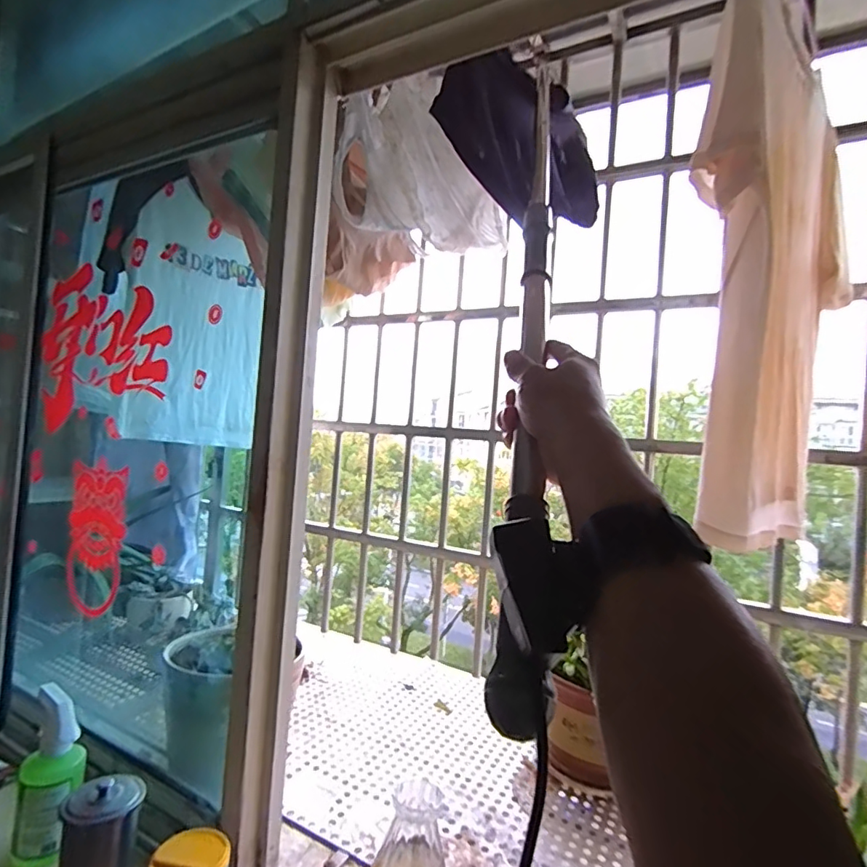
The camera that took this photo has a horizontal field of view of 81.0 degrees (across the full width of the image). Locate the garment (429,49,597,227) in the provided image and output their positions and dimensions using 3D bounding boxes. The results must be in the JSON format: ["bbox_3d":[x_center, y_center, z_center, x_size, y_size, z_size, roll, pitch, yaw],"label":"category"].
[{"bbox_3d":[0.162,-0.504,0.869,0.316,0.260,0.083,5,-1,-28],"label":"garment"}]

